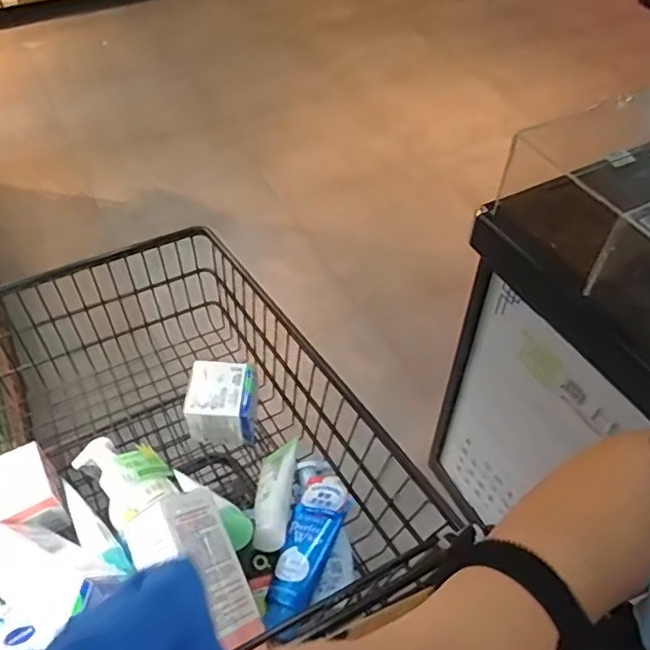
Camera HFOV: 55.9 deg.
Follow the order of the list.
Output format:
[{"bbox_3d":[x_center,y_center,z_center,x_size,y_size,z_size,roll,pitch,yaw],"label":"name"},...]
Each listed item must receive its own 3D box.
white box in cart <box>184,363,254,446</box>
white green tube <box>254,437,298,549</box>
[{"bbox_3d":[-0.129,0.104,0.789,0.081,0.087,0.077,2,50,2],"label":"white box in cart"},{"bbox_3d":[-0.059,0.191,0.713,0.041,0.037,0.148,1,29,1],"label":"white green tube"}]

